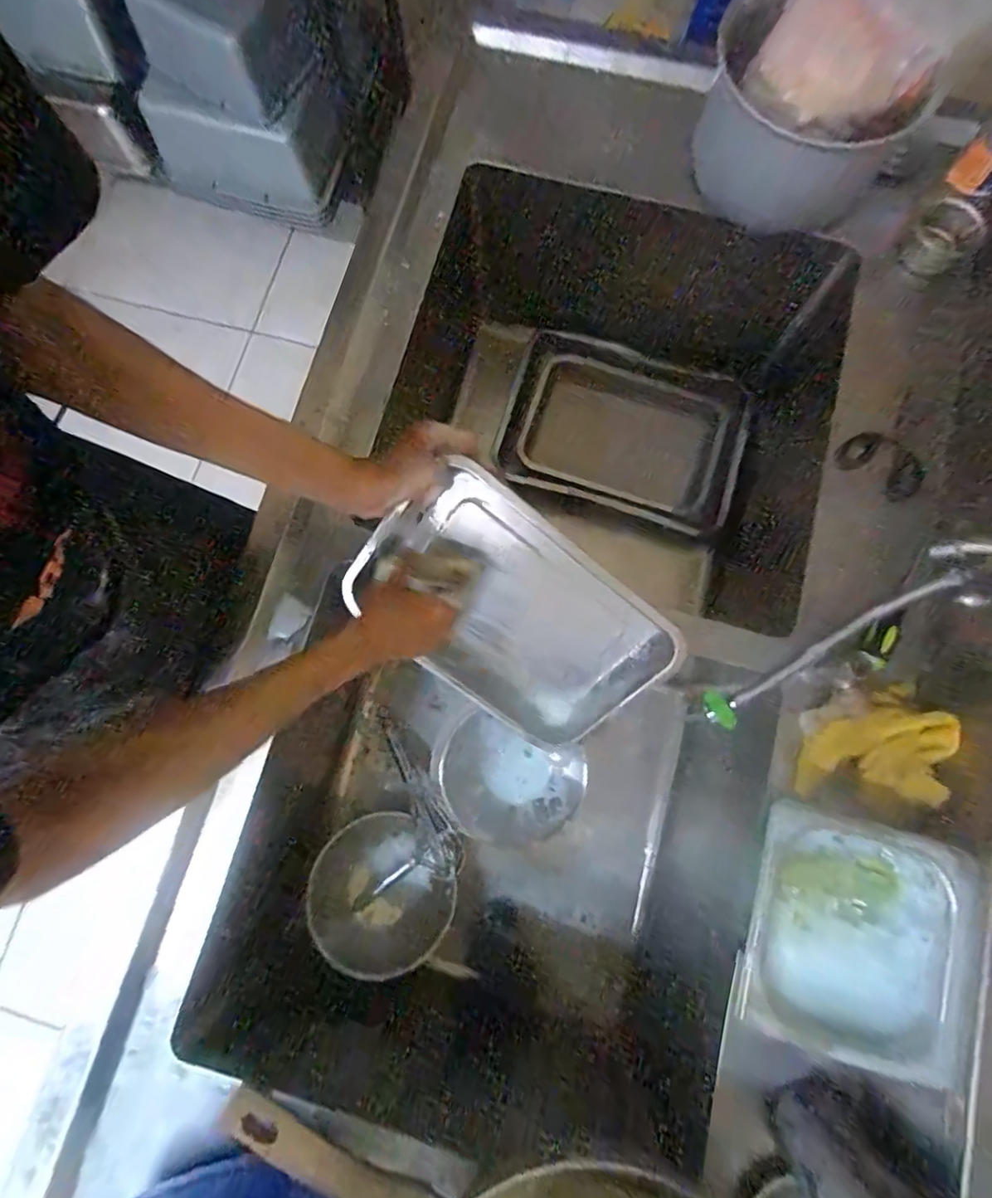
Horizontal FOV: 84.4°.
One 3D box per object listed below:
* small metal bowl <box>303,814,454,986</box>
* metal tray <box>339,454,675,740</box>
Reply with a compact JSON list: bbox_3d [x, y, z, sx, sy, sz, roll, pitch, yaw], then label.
[{"bbox_3d":[-0.167,0.413,0.767,0.178,0.099,0.190,0,78,1],"label":"small metal bowl"},{"bbox_3d":[0.015,0.022,0.564,0.310,0.065,0.210,40,114,-8],"label":"metal tray"}]

